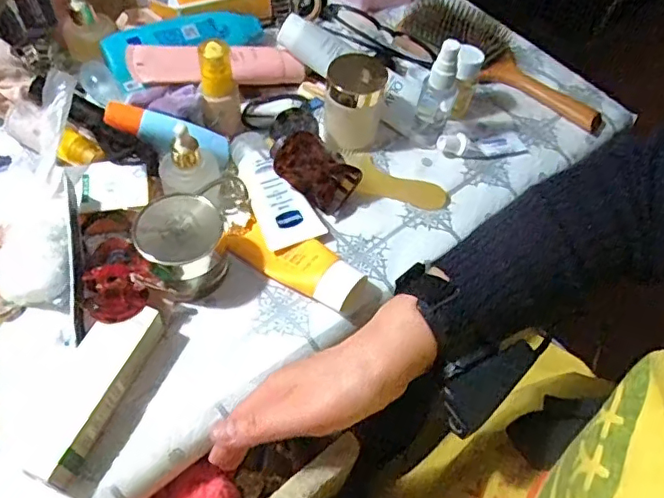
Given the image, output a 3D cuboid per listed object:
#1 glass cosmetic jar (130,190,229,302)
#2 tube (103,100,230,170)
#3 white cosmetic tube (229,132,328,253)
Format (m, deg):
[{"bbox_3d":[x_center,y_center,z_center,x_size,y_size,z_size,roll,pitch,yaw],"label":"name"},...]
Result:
[{"bbox_3d":[-0.117,-0.001,0.436,0.061,0.052,0.067,2,56,-4],"label":"glass cosmetic jar"},{"bbox_3d":[-0.142,-0.101,0.486,0.107,0.021,0.028,16,54,-16],"label":"tube"},{"bbox_3d":[-0.052,-0.054,0.490,0.049,0.031,0.115,-21,60,-18],"label":"white cosmetic tube"}]

